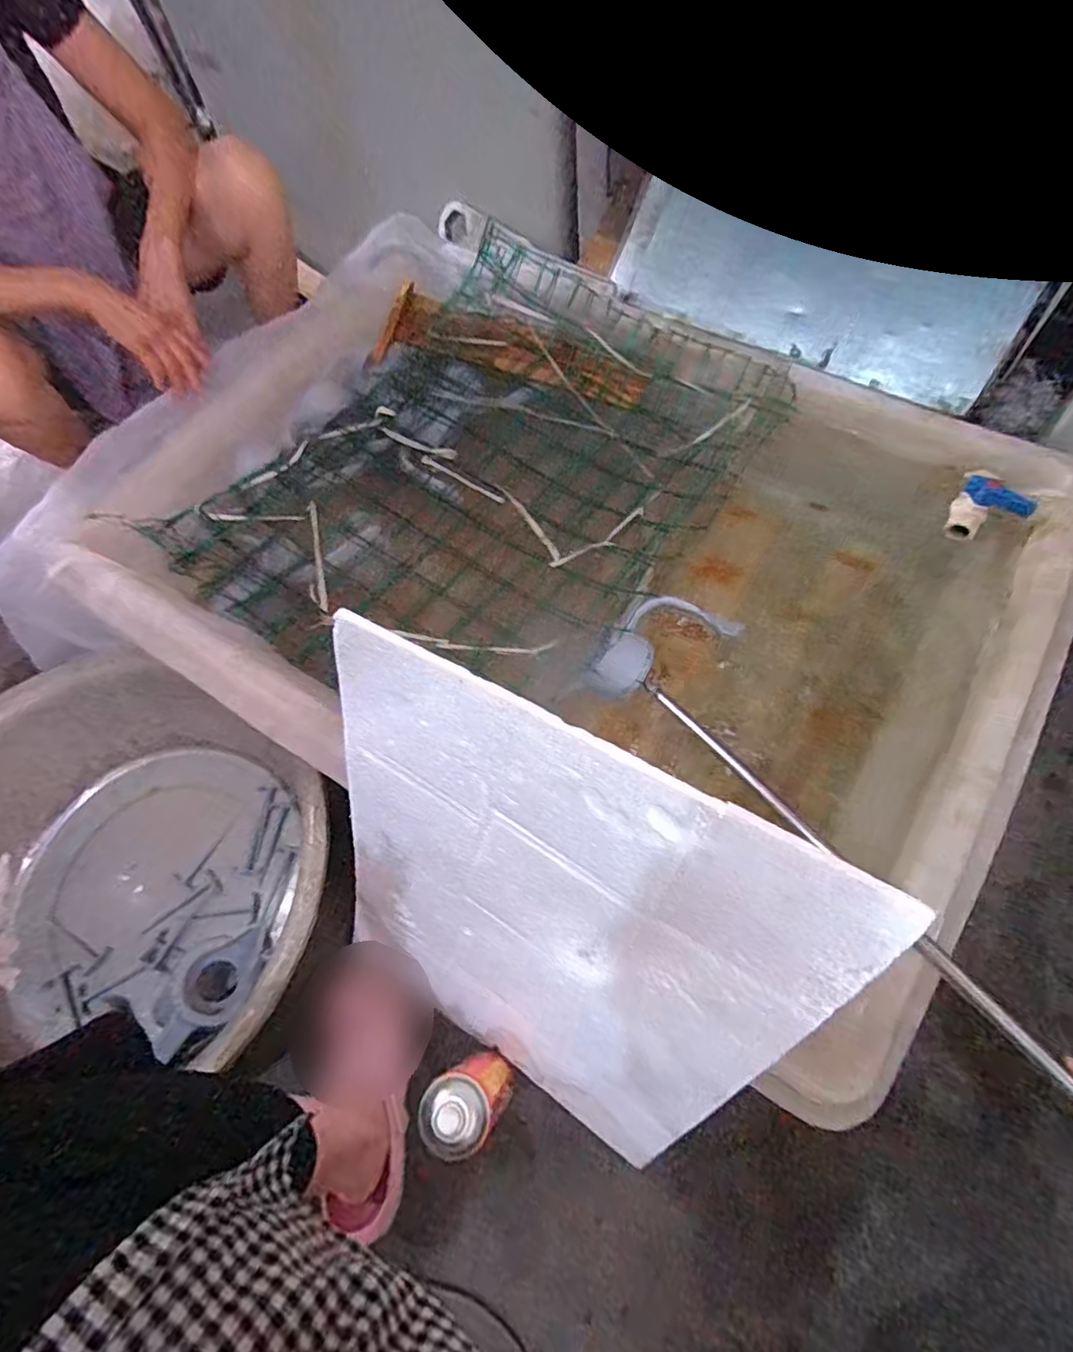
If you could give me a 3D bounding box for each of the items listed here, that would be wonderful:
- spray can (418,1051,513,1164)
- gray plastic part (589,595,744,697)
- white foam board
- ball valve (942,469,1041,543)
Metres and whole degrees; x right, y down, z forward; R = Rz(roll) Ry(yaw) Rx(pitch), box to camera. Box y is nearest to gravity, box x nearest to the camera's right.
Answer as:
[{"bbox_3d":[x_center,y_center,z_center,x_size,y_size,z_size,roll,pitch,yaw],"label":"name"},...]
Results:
[{"bbox_3d":[-0.064,0.420,0.612,0.063,0.211,0.062,-1,64,3],"label":"spray can"},{"bbox_3d":[0.145,-0.047,0.725,0.196,0.042,0.079,-28,65,-10],"label":"gray plastic part"},{"bbox_3d":[-0.003,0.233,0.538,0.400,0.513,0.018,27,42,17],"label":"white foam board"},{"bbox_3d":[0.551,-0.209,0.751,0.077,0.055,0.089,-39,68,-15],"label":"ball valve"}]

